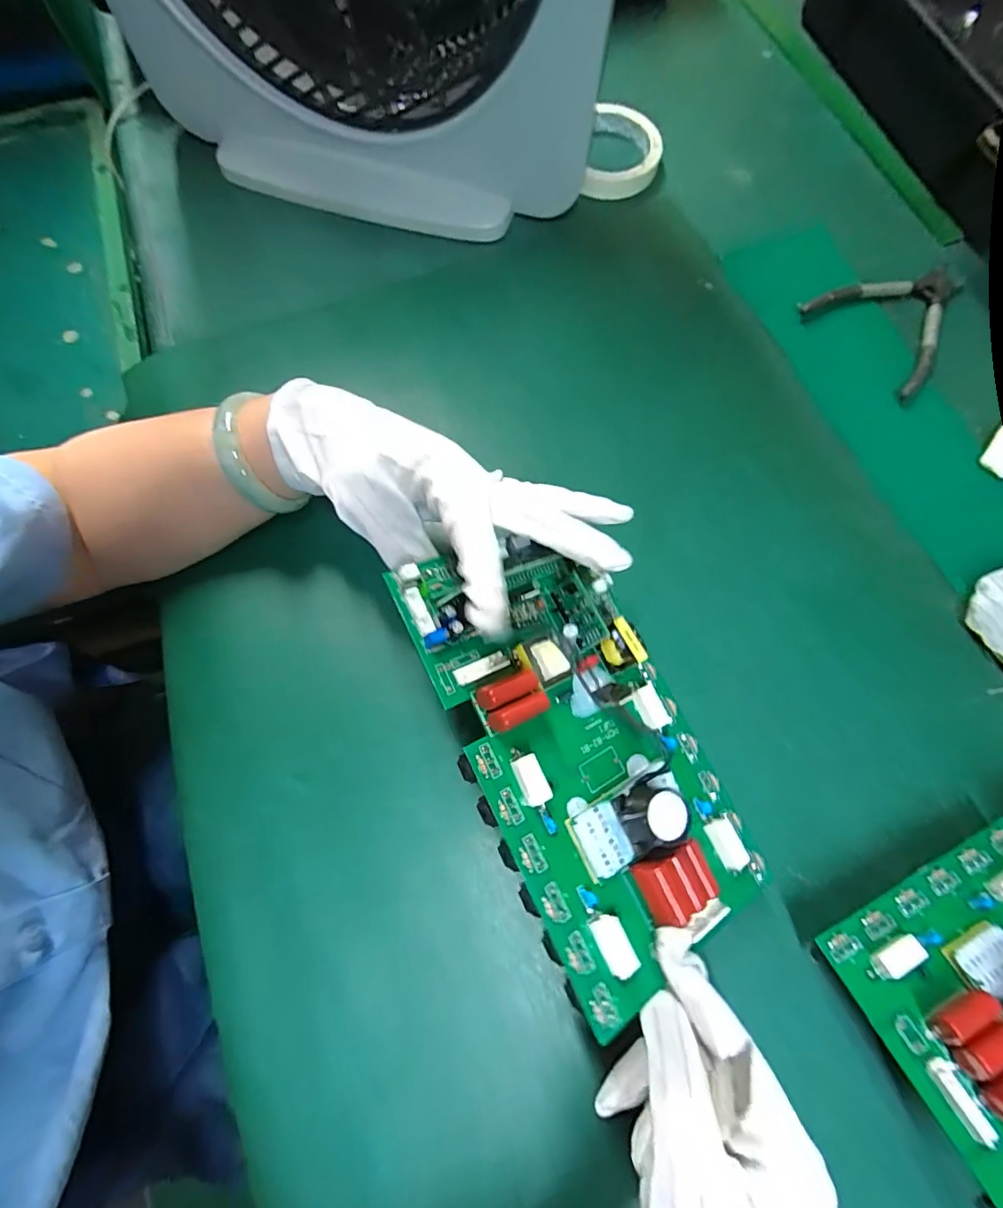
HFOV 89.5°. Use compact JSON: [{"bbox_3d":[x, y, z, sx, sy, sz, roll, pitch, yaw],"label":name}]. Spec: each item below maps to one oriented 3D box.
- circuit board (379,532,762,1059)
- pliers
[{"bbox_3d":[0.045,0.064,0.260,0.126,0.050,0.226,-19,77,-28],"label":"circuit board"},{"bbox_3d":[0.332,-0.239,0.418,0.129,0.009,0.110,-36,77,-12],"label":"pliers"}]

